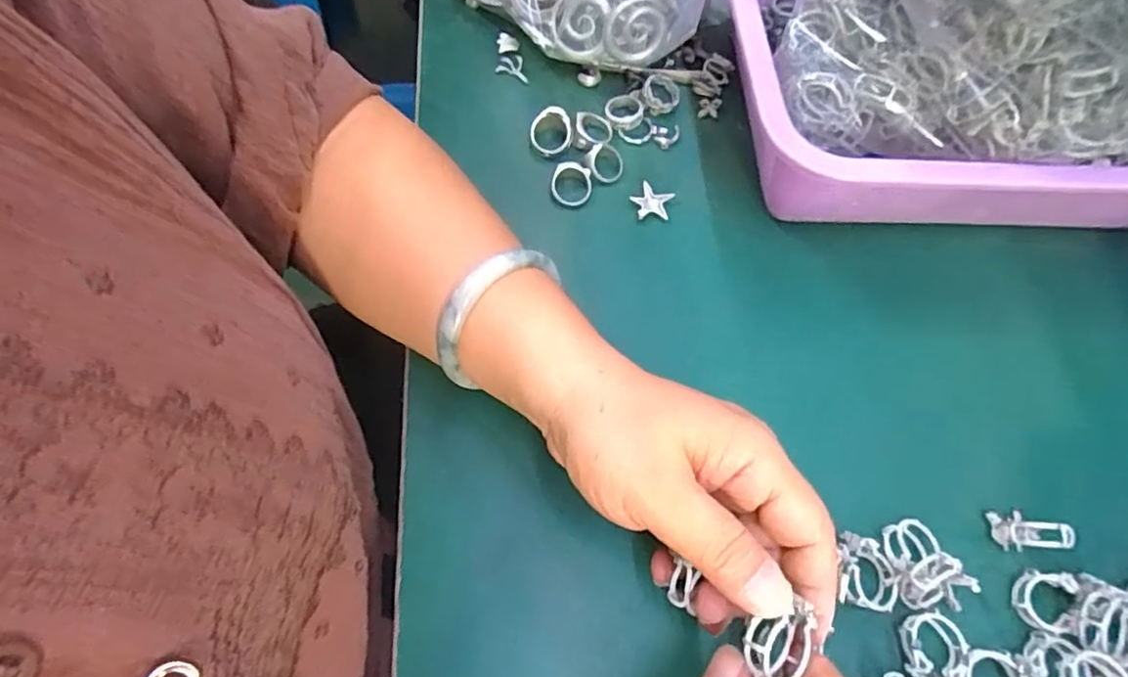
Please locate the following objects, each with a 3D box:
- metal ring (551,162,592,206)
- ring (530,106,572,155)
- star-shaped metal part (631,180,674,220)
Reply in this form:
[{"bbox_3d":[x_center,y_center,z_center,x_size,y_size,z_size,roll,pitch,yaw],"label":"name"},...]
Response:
[{"bbox_3d":[0.005,-0.088,0.349,0.023,0.005,0.025,1,85,-8],"label":"metal ring"},{"bbox_3d":[-0.008,-0.122,0.359,0.026,0.010,0.026,0,105,5],"label":"ring"},{"bbox_3d":[0.050,-0.078,0.348,0.023,0.005,0.020,12,66,5],"label":"star-shaped metal part"}]

